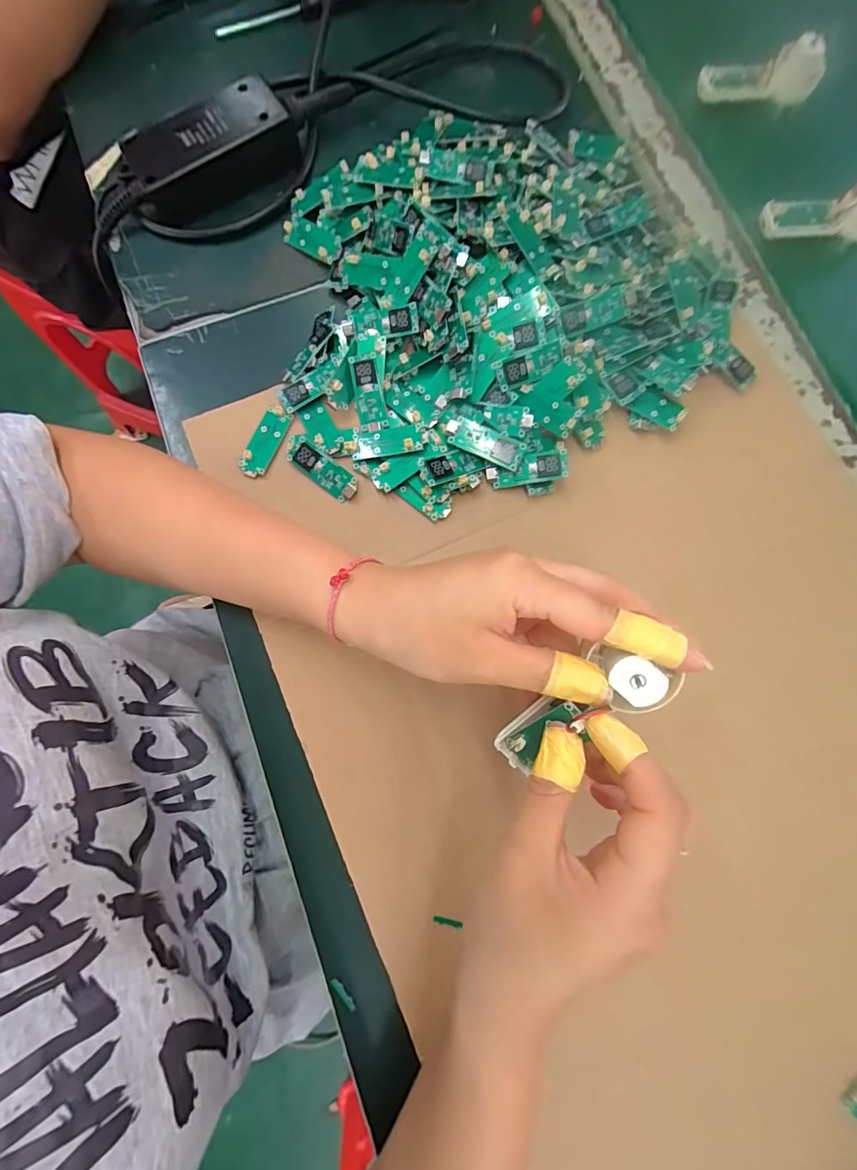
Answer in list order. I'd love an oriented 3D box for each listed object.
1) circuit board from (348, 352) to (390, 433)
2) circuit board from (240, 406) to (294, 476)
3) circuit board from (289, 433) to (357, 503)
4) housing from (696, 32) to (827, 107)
[{"bbox_3d":[-0.040,-0.128,0.302,0.018,0.007,0.050,-12,95,-2],"label":"circuit board"},{"bbox_3d":[-0.109,-0.097,0.303,0.017,0.004,0.051,23,81,4],"label":"circuit board"},{"bbox_3d":[-0.071,-0.078,0.298,0.055,0.007,0.019,40,83,6],"label":"circuit board"},{"bbox_3d":[0.258,-0.399,0.352,0.093,0.030,0.022,-2,80,0],"label":"housing"}]

